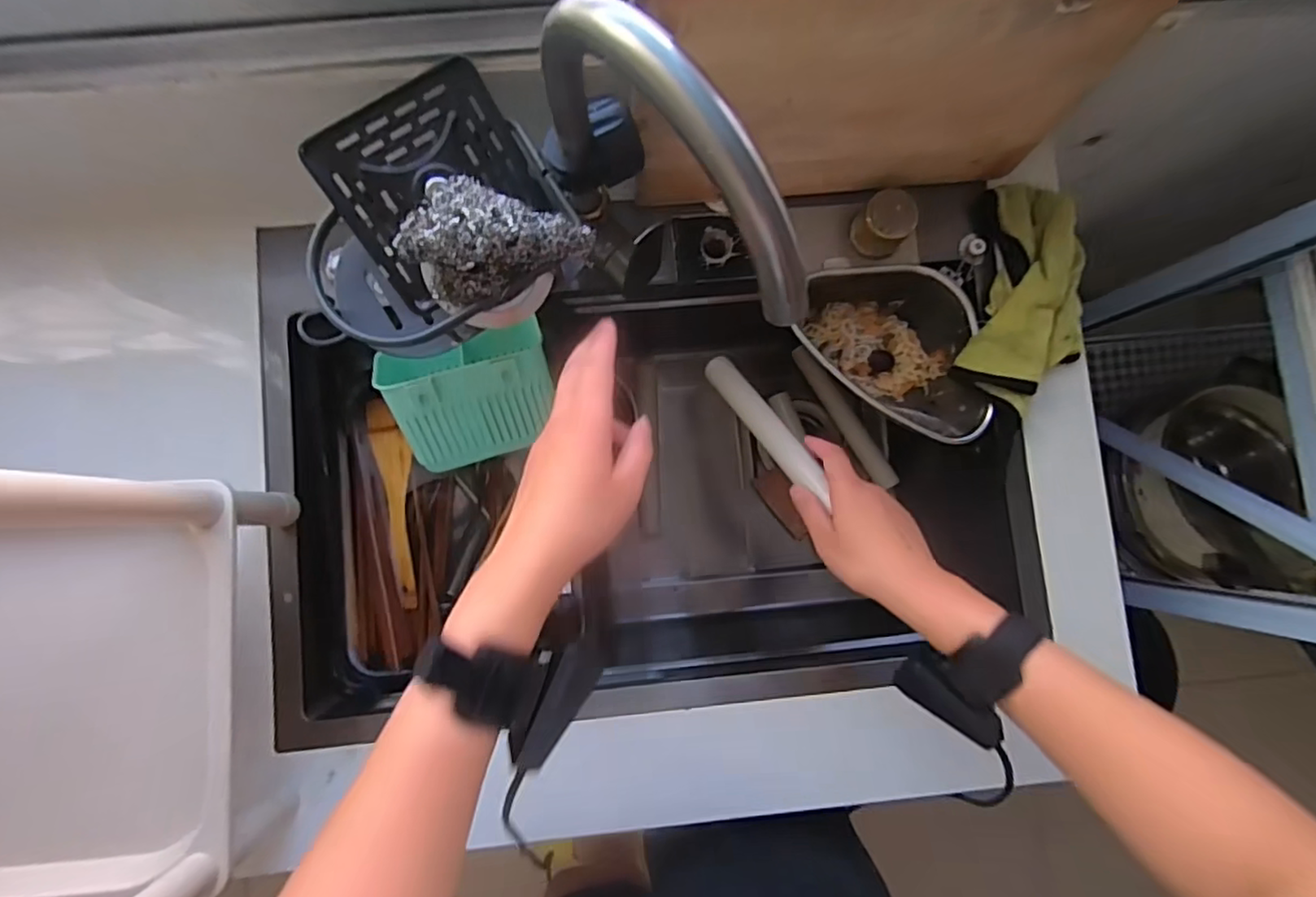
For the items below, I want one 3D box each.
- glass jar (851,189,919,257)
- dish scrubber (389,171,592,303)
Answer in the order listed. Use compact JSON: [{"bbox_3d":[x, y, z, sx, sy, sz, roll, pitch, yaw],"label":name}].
[{"bbox_3d":[0.204,-0.202,0.559,0.044,0.048,0.042,0,85,-2],"label":"glass jar"},{"bbox_3d":[-0.105,-0.123,0.394,0.110,0.057,0.074,25,85,0],"label":"dish scrubber"}]

